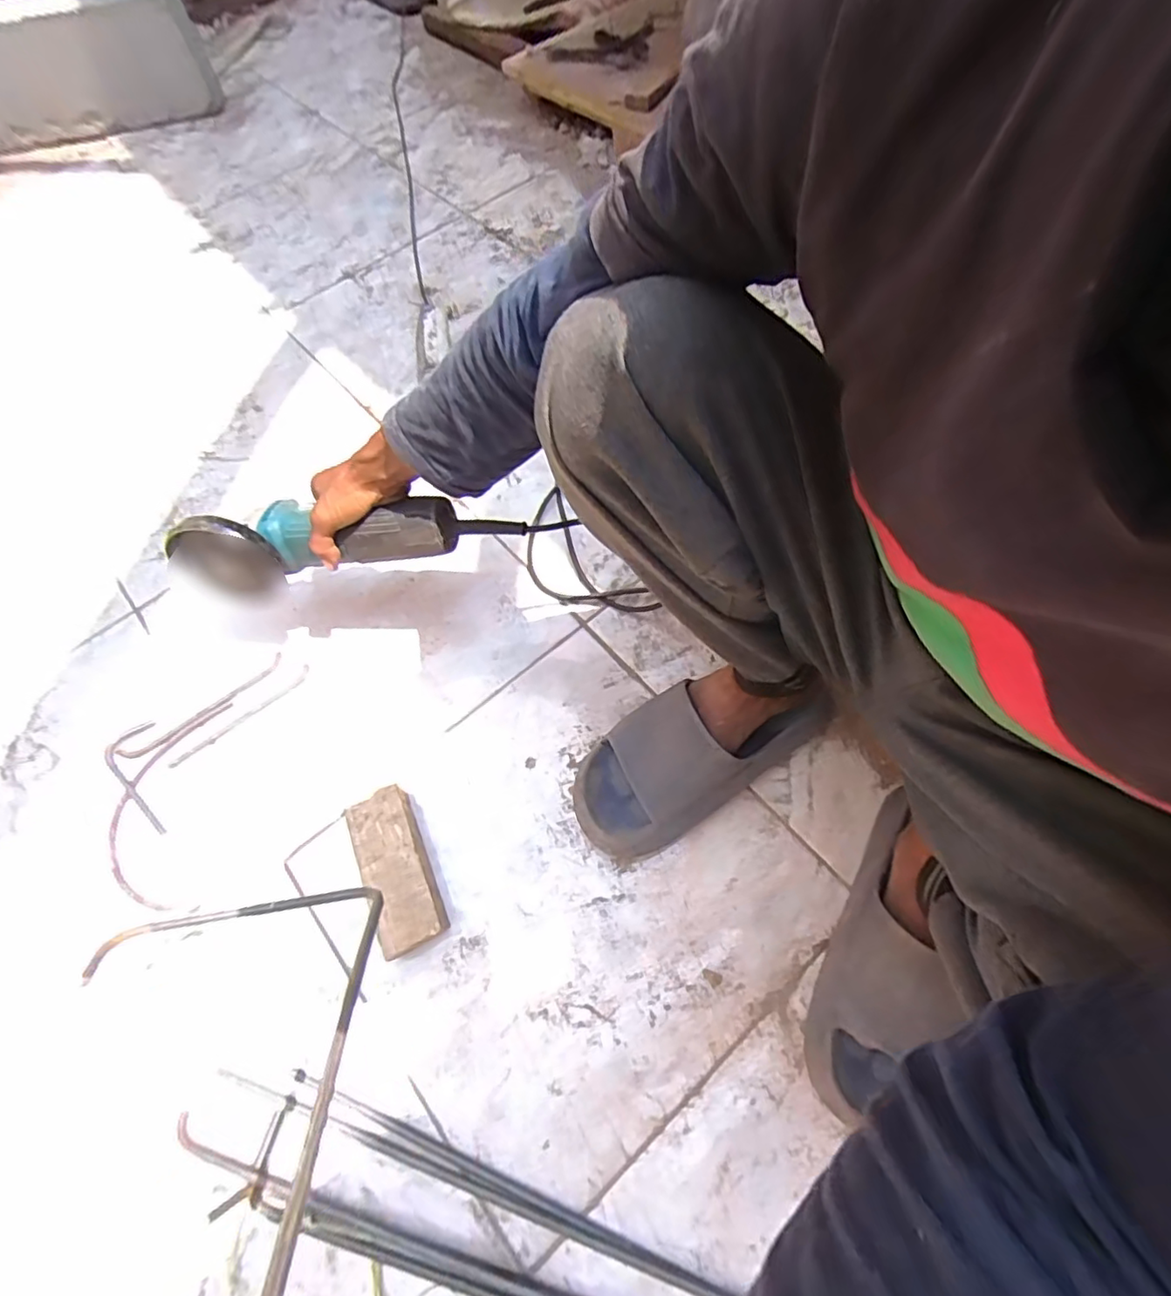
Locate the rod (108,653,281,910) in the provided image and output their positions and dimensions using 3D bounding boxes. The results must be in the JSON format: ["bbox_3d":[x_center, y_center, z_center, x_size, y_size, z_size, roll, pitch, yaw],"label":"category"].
[{"bbox_3d":[-0.434,0.125,0.645,0.111,0.011,0.275,8,64,7],"label":"rod"}]

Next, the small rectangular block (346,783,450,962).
[{"bbox_3d":[-0.178,0.210,0.571,0.060,0.040,0.144,-23,64,-8],"label":"small rectangular block"}]

